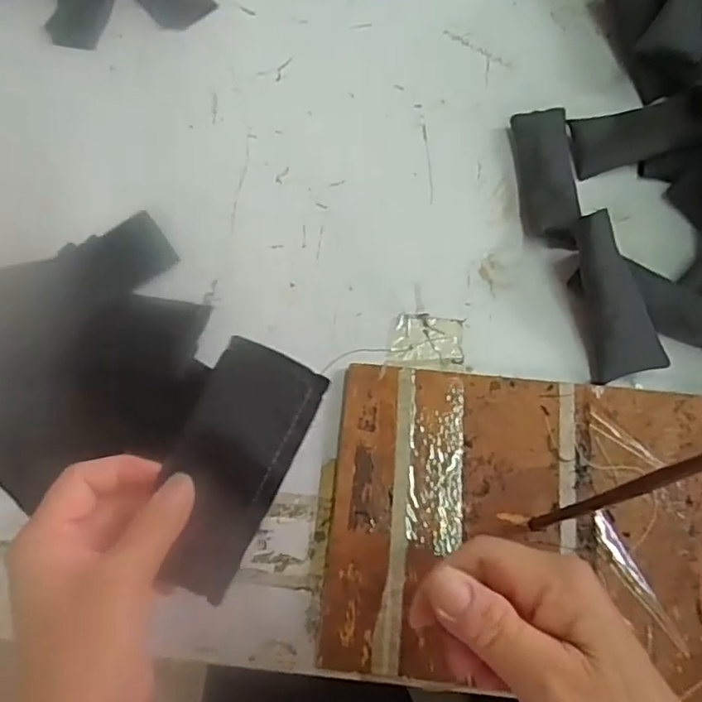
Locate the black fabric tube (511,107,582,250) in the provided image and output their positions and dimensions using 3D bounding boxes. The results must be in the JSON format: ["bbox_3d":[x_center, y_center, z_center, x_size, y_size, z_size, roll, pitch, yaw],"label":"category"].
[{"bbox_3d":[0.140,-0.123,0.434,0.039,0.016,0.104,-3,71,0],"label":"black fabric tube"}]

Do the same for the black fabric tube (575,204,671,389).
[{"bbox_3d":[0.165,-0.035,0.385,0.040,0.018,0.102,-15,93,-4],"label":"black fabric tube"}]

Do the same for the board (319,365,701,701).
[{"bbox_3d":[0.125,0.104,0.360,0.268,0.013,0.174,5,71,3],"label":"board"}]

